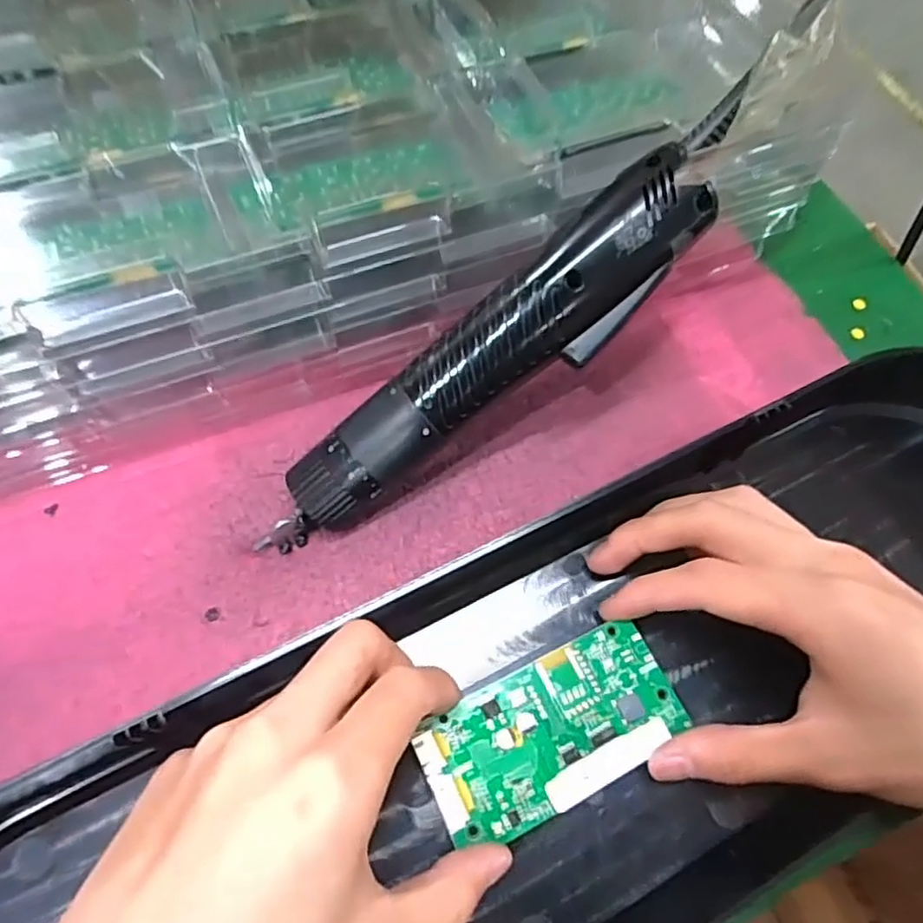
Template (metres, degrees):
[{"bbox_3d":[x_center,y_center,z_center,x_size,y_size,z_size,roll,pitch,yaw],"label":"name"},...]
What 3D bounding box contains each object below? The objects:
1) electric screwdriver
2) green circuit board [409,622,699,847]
[{"bbox_3d":[0.003,-0.034,0.259,0.211,0.028,0.035,-39,64,10],"label":"electric screwdriver"},{"bbox_3d":[0.033,0.096,0.237,0.094,0.010,0.048,-22,62,-14],"label":"green circuit board"}]

